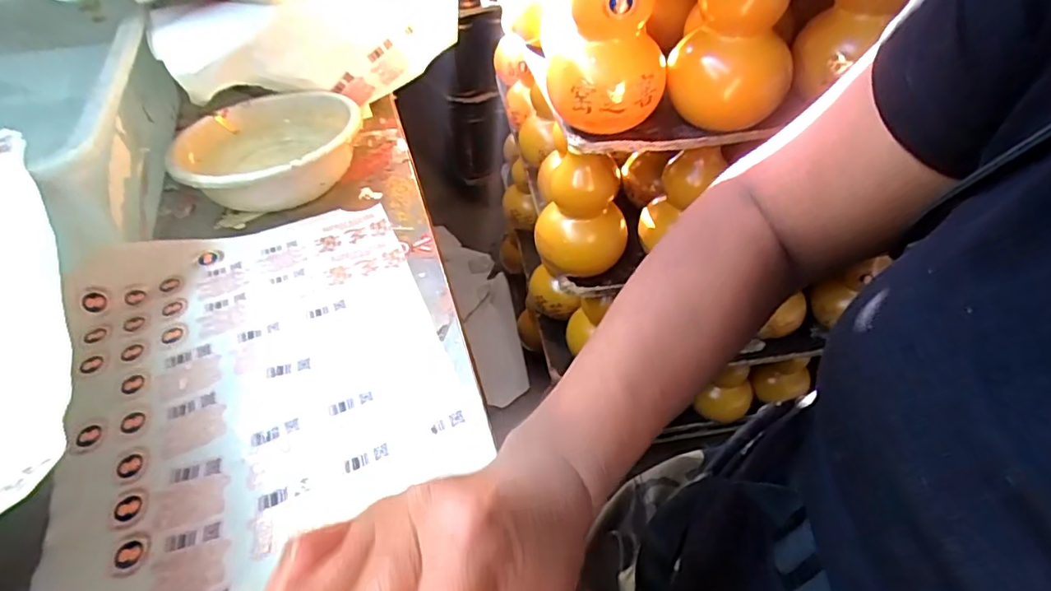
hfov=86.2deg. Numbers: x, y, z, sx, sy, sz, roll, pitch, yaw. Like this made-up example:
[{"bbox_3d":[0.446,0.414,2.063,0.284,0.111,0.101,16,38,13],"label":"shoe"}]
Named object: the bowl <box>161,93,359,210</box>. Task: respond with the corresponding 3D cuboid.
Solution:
[{"bbox_3d":[-0.274,-0.157,0.617,0.184,0.063,0.190,0,44,0],"label":"bowl"}]

